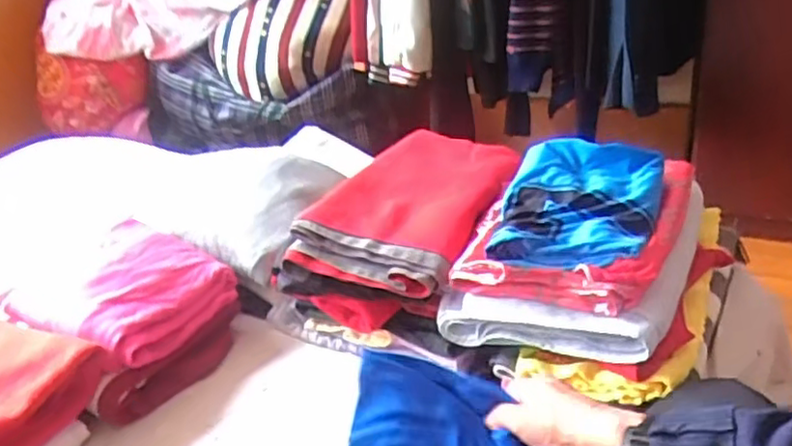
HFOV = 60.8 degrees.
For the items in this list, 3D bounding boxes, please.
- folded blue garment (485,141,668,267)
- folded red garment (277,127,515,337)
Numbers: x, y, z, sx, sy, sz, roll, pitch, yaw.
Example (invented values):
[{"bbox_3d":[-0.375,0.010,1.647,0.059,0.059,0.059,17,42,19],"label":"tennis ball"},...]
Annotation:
[{"bbox_3d":[0.192,-0.025,0.710,0.154,0.038,0.213,6,31,23],"label":"folded blue garment"},{"bbox_3d":[0.031,-0.005,0.839,0.191,0.094,0.335,10,33,30],"label":"folded red garment"}]

